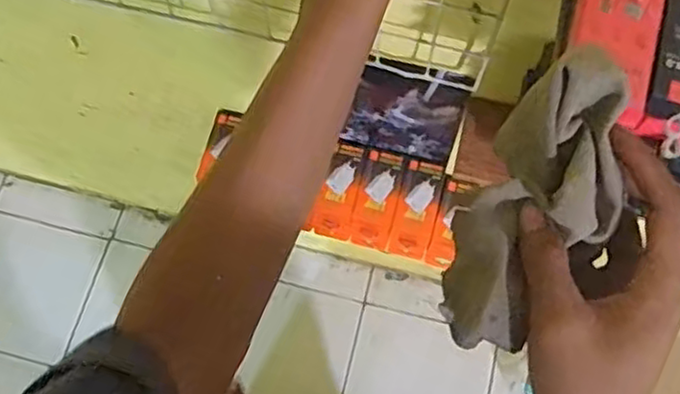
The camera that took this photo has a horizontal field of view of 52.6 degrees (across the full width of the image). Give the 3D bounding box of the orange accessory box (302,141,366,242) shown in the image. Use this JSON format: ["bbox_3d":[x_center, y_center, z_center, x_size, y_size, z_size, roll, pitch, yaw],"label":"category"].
[{"bbox_3d":[0.002,-0.006,0.952,0.053,0.030,0.133,19,97,7],"label":"orange accessory box"}]

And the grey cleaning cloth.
[{"bbox_3d":[0.101,0.004,0.347,0.066,0.031,0.151,26,101,10],"label":"grey cleaning cloth"}]

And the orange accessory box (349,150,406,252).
[{"bbox_3d":[0.052,0.007,0.954,0.057,0.040,0.139,15,101,6],"label":"orange accessory box"}]

